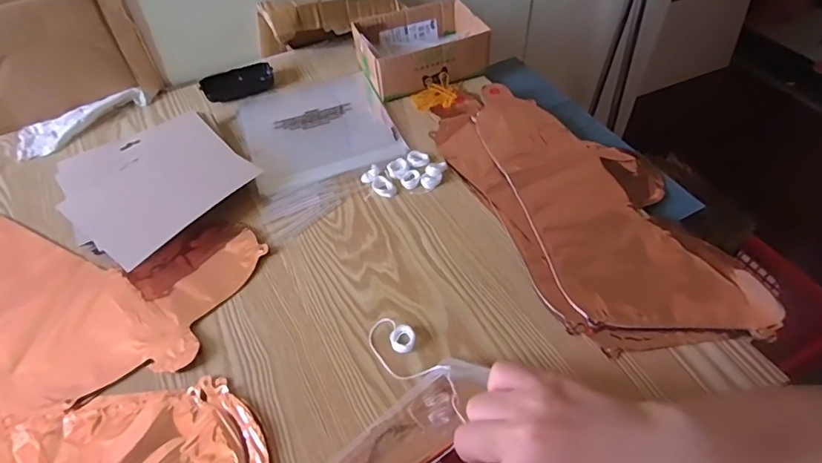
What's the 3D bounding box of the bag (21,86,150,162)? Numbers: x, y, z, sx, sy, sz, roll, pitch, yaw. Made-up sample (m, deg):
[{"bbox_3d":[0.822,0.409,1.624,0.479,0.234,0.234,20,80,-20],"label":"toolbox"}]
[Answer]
[{"bbox_3d":[-0.477,-0.160,0.709,0.178,0.024,0.065,-23,53,-15],"label":"bag"}]

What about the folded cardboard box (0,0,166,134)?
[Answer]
[{"bbox_3d":[-0.519,-0.237,0.676,0.271,0.178,0.026,-22,52,-14],"label":"folded cardboard box"}]

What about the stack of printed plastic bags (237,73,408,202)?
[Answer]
[{"bbox_3d":[-0.132,-0.152,0.693,0.197,0.009,0.205,-18,52,-11],"label":"stack of printed plastic bags"}]

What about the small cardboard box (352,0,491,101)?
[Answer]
[{"bbox_3d":[0.013,-0.284,0.753,0.182,0.063,0.138,-20,52,-13],"label":"small cardboard box"}]

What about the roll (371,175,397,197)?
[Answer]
[{"bbox_3d":[-0.034,-0.056,0.610,0.023,0.008,0.033,-37,57,-24],"label":"roll"}]

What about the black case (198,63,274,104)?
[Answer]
[{"bbox_3d":[-0.267,-0.231,0.757,0.106,0.019,0.053,-20,52,-13],"label":"black case"}]

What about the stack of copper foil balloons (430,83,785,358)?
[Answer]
[{"bbox_3d":[0.202,-0.039,0.579,0.216,0.015,0.410,-20,52,-12],"label":"stack of copper foil balloons"}]

